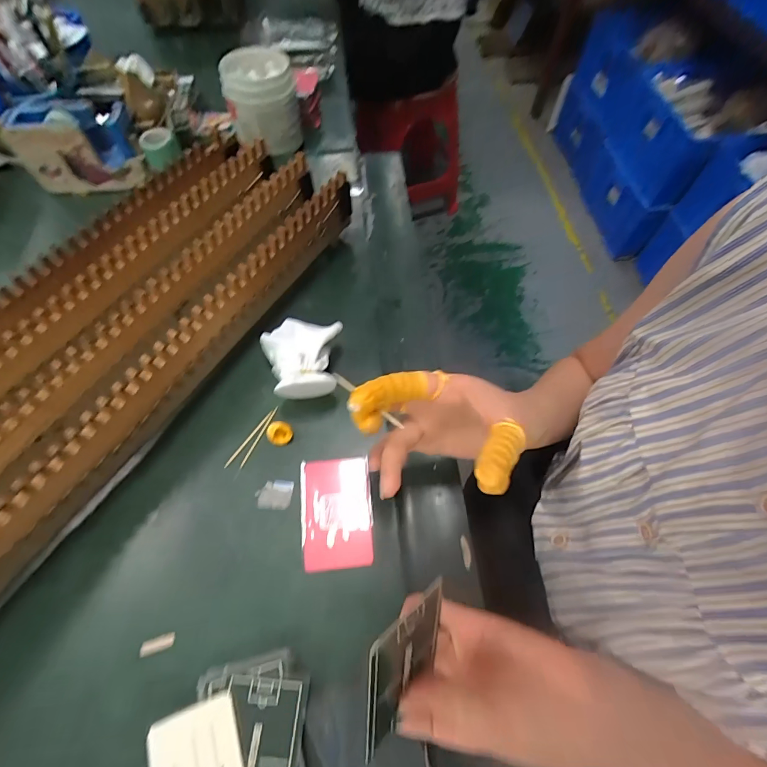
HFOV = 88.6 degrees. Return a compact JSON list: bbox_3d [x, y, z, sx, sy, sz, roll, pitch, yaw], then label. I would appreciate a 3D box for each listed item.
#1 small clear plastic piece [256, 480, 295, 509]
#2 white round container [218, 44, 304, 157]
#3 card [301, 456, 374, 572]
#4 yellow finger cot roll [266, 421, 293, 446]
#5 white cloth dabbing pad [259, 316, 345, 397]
[{"bbox_3d":[-0.093,0.094,0.333,0.029,0.004,0.024,3,61,1],"label":"small clear plastic piece"},{"bbox_3d":[-0.169,-0.397,0.552,0.094,0.091,0.083,-11,63,-6],"label":"white round container"},{"bbox_3d":[-0.039,0.105,0.327,0.058,0.004,0.088,-5,61,-4],"label":"card"},{"bbox_3d":[-0.093,0.044,0.351,0.021,0.014,0.018,-29,66,-16],"label":"yellow finger cot roll"},{"bbox_3d":[-0.079,-0.020,0.367,0.072,0.048,0.078,2,61,0],"label":"white cloth dabbing pad"}]

